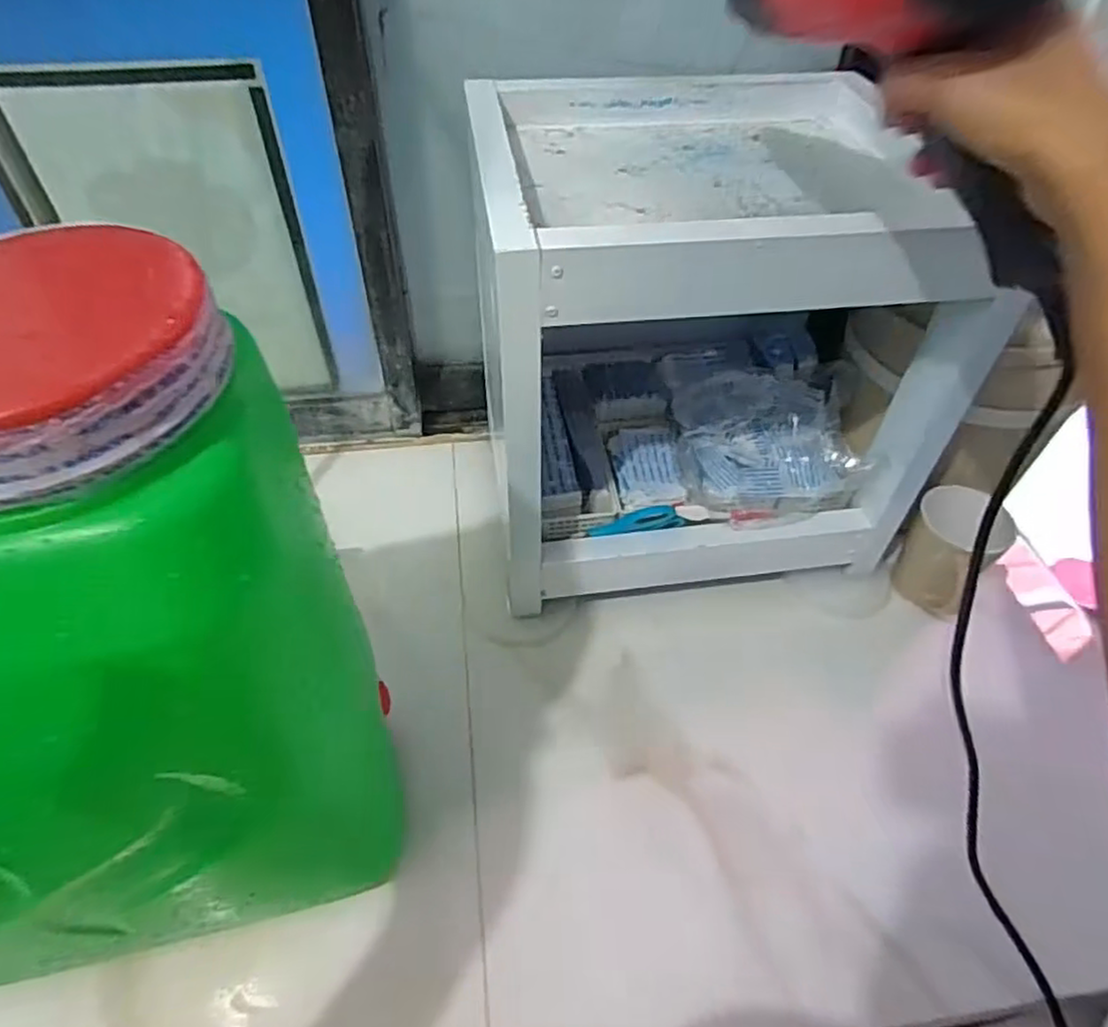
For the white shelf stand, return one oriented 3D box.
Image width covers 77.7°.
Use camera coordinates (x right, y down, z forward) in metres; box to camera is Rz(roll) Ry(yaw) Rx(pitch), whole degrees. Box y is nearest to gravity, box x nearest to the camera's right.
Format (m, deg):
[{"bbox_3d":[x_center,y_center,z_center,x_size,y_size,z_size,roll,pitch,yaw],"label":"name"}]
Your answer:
[{"bbox_3d":[0.116,-0.158,0.618,0.347,0.326,0.321,-6,48,-7],"label":"white shelf stand"}]

